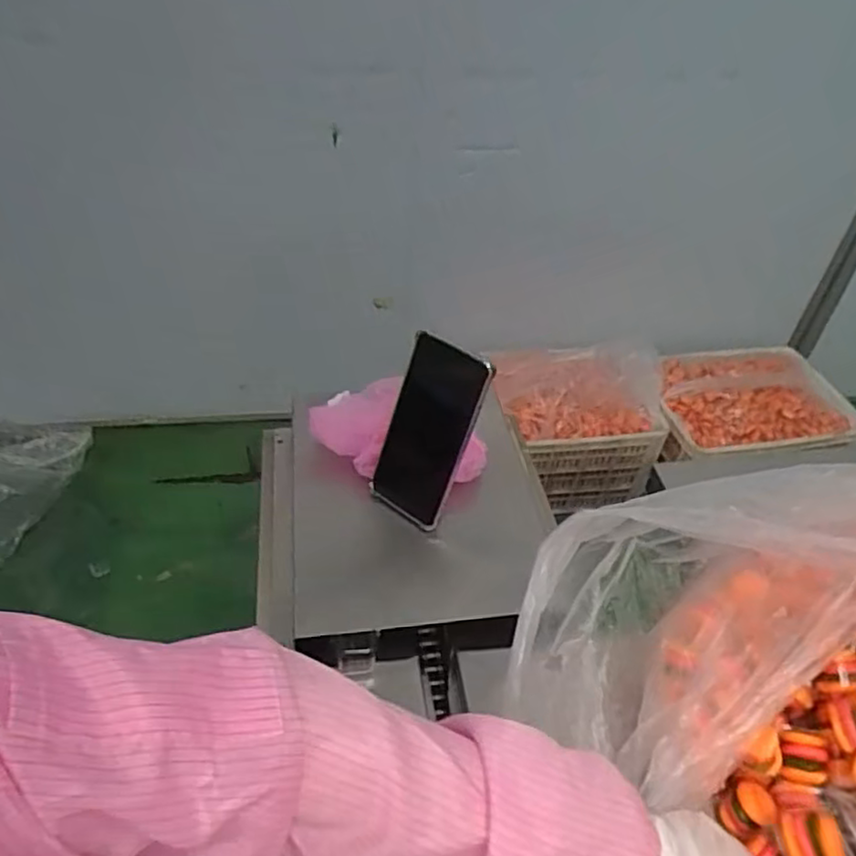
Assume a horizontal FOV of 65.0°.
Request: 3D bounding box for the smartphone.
[{"bbox_3d":[-0.003,0.007,0.605,0.081,0.175,0.011,28,27,21],"label":"smartphone"}]

